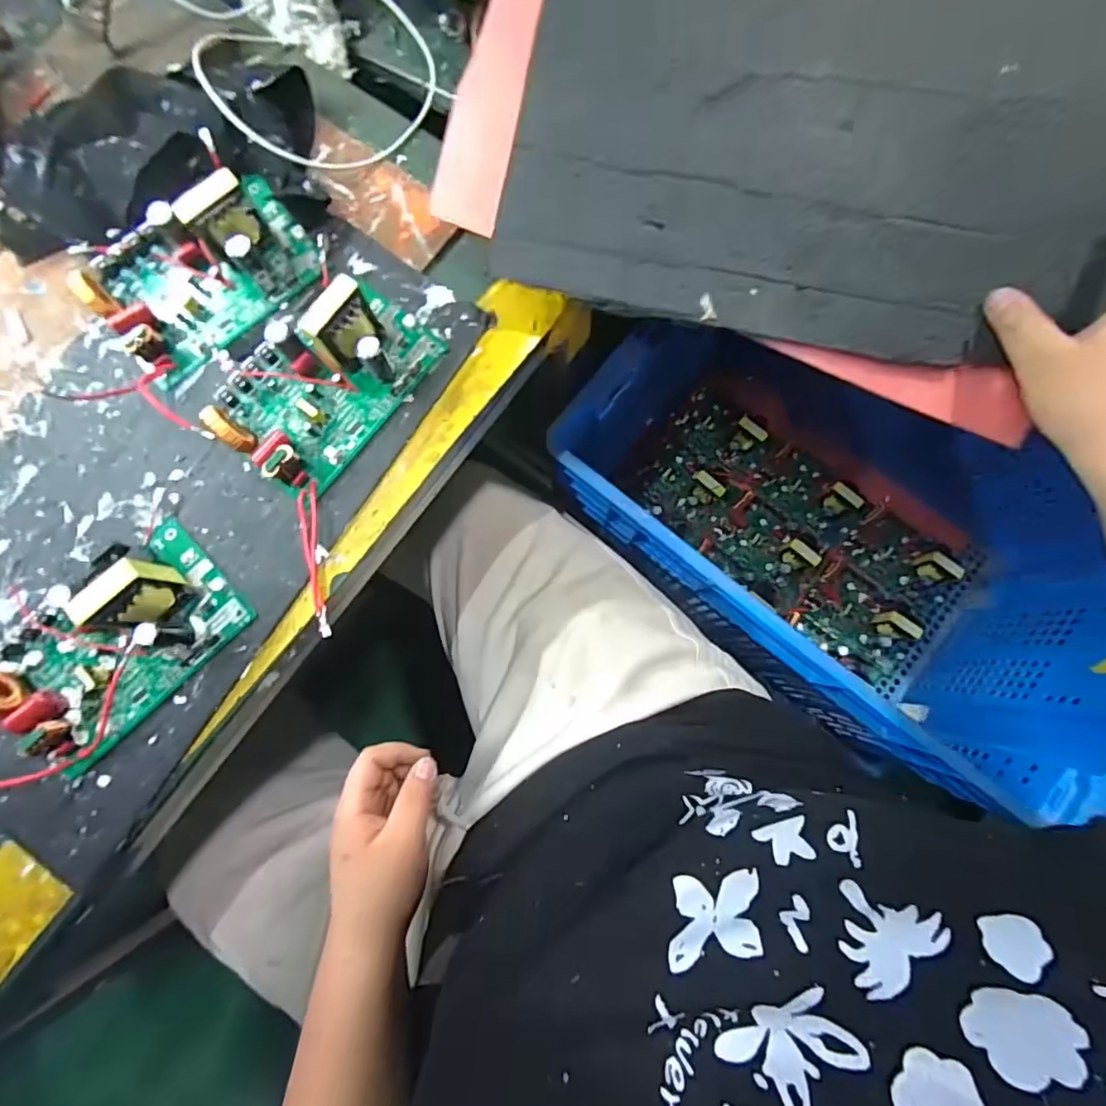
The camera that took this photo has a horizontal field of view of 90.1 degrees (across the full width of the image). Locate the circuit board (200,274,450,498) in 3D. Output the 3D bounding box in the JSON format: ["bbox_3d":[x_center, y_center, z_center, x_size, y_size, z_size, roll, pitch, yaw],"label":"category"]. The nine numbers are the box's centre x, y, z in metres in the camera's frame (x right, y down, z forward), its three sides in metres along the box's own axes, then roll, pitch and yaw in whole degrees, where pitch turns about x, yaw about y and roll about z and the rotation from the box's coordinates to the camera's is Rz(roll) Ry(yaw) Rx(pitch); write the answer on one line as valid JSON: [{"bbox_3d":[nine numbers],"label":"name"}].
[{"bbox_3d":[-0.156,-0.122,0.367,0.096,0.053,0.149,40,83,7],"label":"circuit board"}]

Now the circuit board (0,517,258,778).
[{"bbox_3d":[-0.283,0.054,0.339,0.097,0.051,0.152,45,84,7],"label":"circuit board"}]

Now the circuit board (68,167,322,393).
[{"bbox_3d":[-0.247,-0.202,0.379,0.148,0.055,0.102,-38,82,-5],"label":"circuit board"}]

